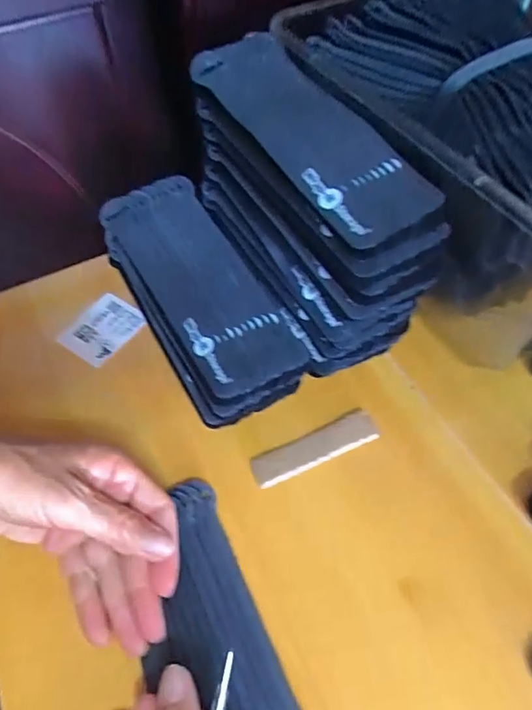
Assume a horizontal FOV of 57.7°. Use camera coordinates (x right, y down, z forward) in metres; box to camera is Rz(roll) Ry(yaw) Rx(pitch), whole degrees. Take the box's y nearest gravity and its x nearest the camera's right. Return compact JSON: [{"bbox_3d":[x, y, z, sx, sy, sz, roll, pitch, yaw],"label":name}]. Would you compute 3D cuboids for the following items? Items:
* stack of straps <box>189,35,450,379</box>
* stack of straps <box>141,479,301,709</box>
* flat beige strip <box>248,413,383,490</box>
[{"bbox_3d":[0.025,-0.113,0.352,0.085,0.120,0.219,-24,59,-14],"label":"stack of straps"},{"bbox_3d":[-0.022,0.166,0.247,0.061,0.013,0.200,-23,58,-13],"label":"stack of straps"},{"bbox_3d":[0.032,0.061,0.316,0.086,0.006,0.019,-21,58,-12],"label":"flat beige strip"}]

